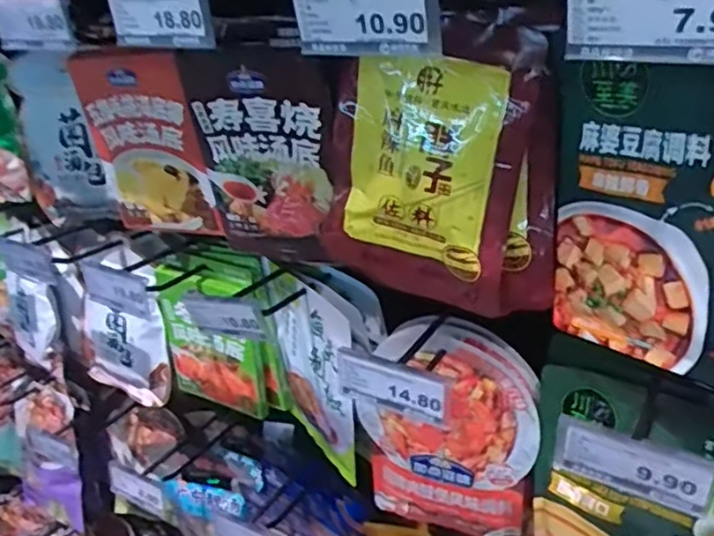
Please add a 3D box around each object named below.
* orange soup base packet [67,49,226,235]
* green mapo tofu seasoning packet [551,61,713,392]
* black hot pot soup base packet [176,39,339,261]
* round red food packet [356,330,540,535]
[{"bbox_3d":[-0.204,-0.118,0.635,0.142,0.202,0.037,6,41,22],"label":"orange soup base packet"},{"bbox_3d":[0.204,-0.030,0.417,0.013,0.224,0.162,-26,35,-34],"label":"green mapo tofu seasoning packet"},{"bbox_3d":[-0.078,-0.092,0.582,0.132,0.214,0.024,9,41,14],"label":"black hot pot soup base packet"},{"bbox_3d":[0.090,0.173,0.647,0.170,0.238,0.037,14,34,31],"label":"round red food packet"}]

